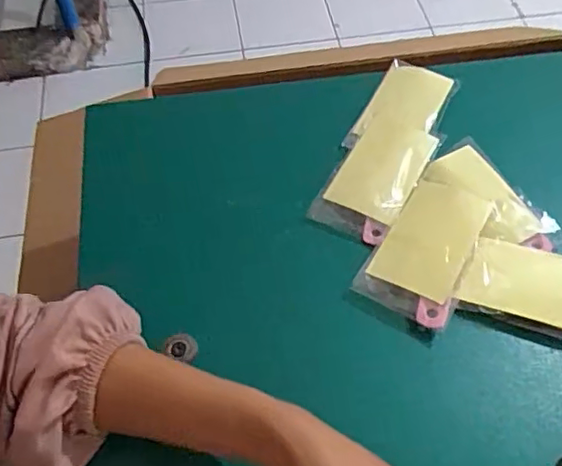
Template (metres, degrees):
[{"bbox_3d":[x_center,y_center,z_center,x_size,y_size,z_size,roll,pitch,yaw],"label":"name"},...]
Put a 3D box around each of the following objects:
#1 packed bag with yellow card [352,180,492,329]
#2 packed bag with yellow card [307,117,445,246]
[{"bbox_3d":[0.106,0.010,0.437,0.068,0.012,0.107,19,64,27],"label":"packed bag with yellow card"},{"bbox_3d":[0.078,-0.047,0.482,0.066,0.014,0.118,24,60,17],"label":"packed bag with yellow card"}]

